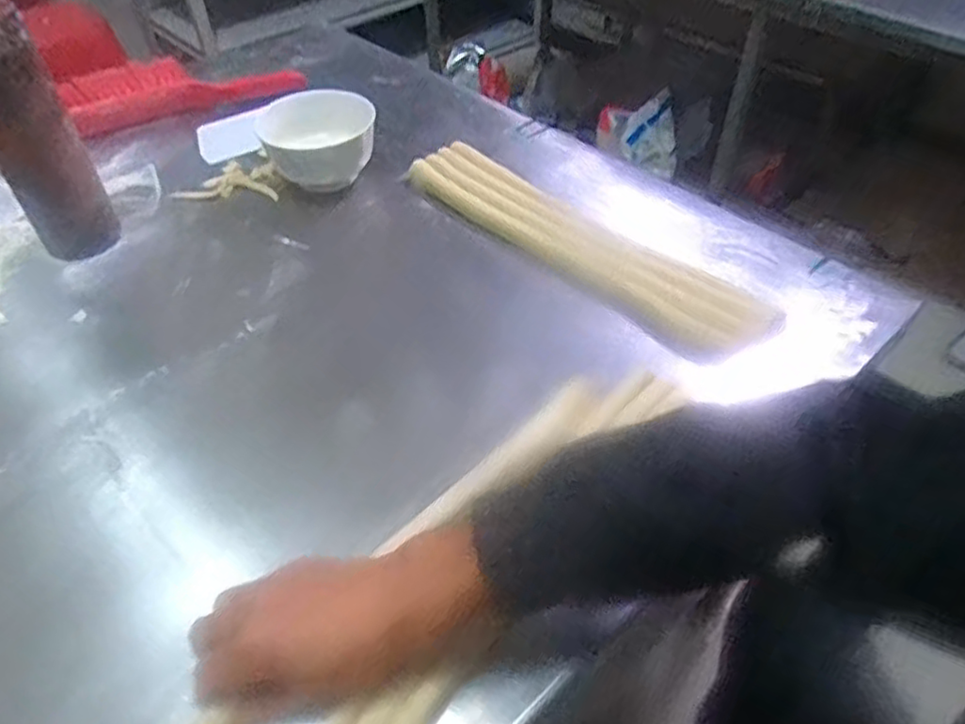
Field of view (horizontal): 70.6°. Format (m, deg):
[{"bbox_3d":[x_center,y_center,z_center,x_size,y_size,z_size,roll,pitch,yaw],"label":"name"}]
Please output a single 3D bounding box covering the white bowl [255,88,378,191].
[{"bbox_3d":[-0.193,-0.259,0.816,0.129,0.084,0.129,0,46,0],"label":"white bowl"}]

